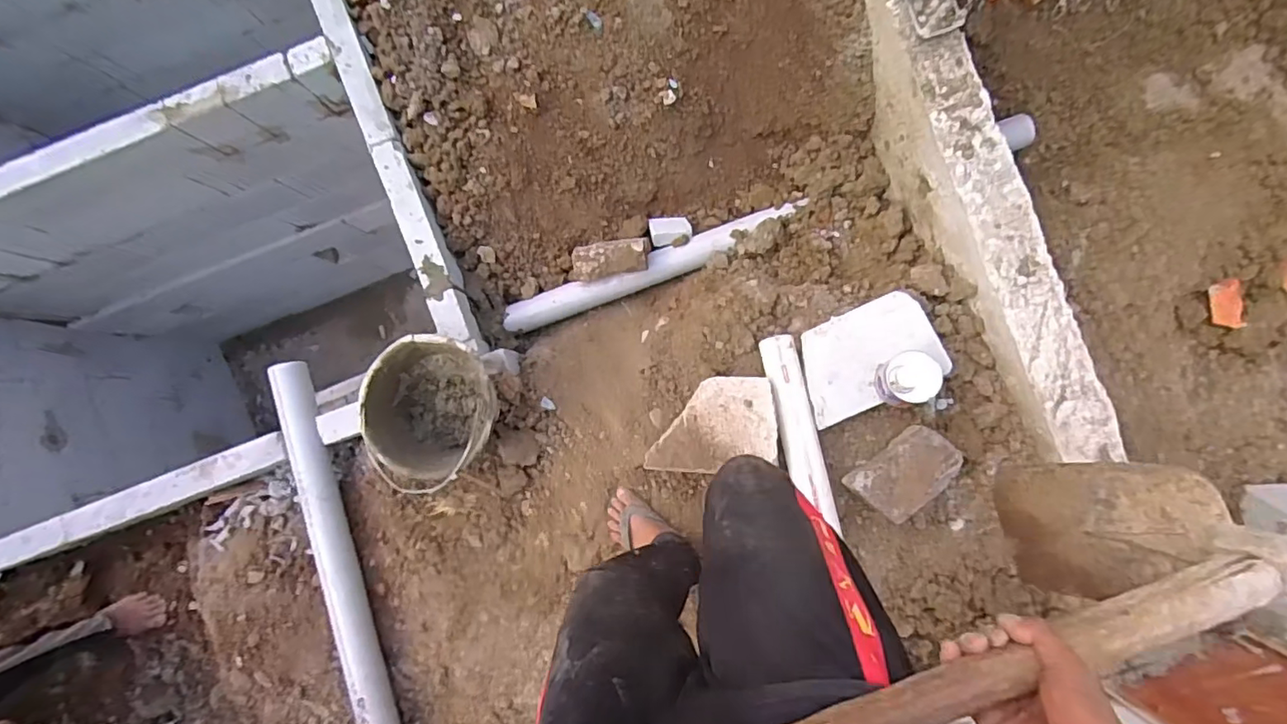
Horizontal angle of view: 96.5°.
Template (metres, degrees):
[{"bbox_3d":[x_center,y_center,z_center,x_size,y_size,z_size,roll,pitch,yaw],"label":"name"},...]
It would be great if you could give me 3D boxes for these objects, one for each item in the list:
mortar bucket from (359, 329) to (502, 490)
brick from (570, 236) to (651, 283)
[{"bbox_3d":[-0.459,0.093,1.297,0.260,0.202,0.289,1,88,1],"label":"mortar bucket"},{"bbox_3d":[-0.082,-0.267,1.483,0.208,0.086,0.100,-12,88,0],"label":"brick"}]

